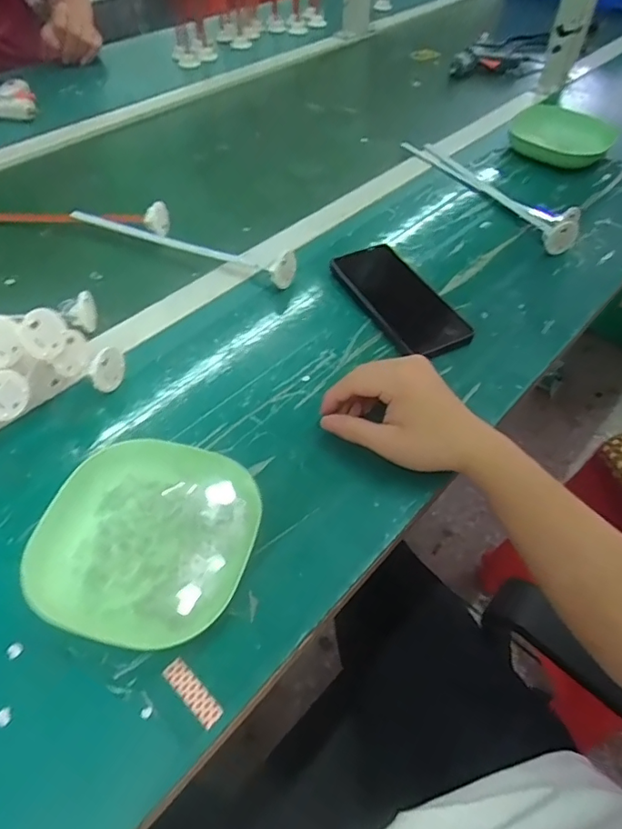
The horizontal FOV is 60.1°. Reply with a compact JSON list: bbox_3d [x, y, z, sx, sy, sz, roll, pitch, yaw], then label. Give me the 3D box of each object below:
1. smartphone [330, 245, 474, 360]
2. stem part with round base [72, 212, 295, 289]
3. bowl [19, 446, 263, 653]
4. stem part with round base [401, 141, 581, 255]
[{"bbox_3d":[0.088,-0.123,0.556,0.078,0.015,0.169,-20,54,-17],"label":"smartphone"},{"bbox_3d":[-0.148,-0.199,0.602,0.290,0.039,0.031,23,54,17],"label":"stem part with round base"},{"bbox_3d":[-0.111,0.087,0.372,0.133,0.035,0.132,13,51,9],"label":"bowl"},{"bbox_3d":[0.226,-0.301,0.694,0.045,0.035,0.300,-21,54,-18],"label":"stem part with round base"}]

